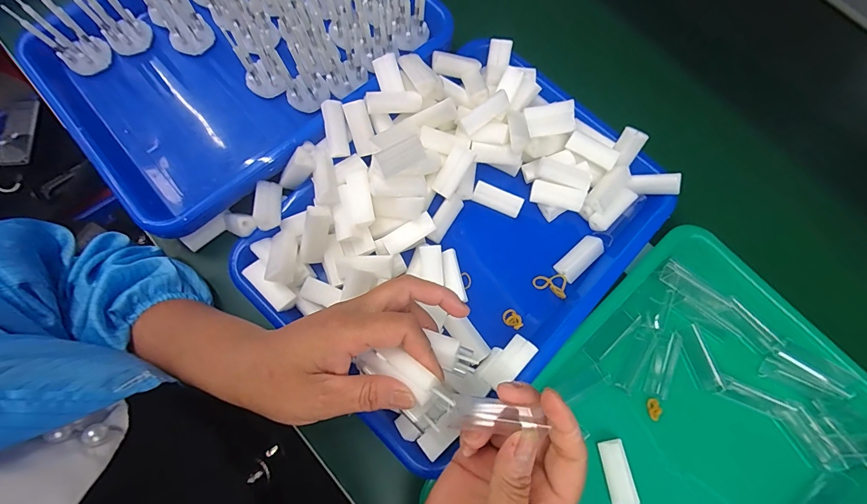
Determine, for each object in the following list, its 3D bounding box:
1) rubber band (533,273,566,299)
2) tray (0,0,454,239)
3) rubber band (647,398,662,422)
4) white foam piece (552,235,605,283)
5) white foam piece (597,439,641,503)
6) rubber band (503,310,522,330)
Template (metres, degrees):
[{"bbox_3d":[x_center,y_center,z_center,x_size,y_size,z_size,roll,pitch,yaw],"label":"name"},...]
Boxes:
[{"bbox_3d":[0.103,0.029,0.340,0.028,0.008,0.021,7,75,2],"label":"rubber band"},{"bbox_3d":[-0.178,-0.193,0.351,0.324,0.075,0.237,-42,79,-10],"label":"tray"},{"bbox_3d":[0.182,0.130,0.317,0.010,0.004,0.017,-6,75,-2],"label":"rubber band"},{"bbox_3d":[0.131,0.006,0.343,0.046,0.011,0.022,-39,78,-10],"label":"white foam piece"},{"bbox_3d":[0.144,0.173,0.300,0.019,0.011,0.045,-8,75,-2],"label":"white foam piece"},{"bbox_3d":[0.068,0.058,0.329,0.017,0.004,0.013,34,77,9],"label":"rubber band"}]

